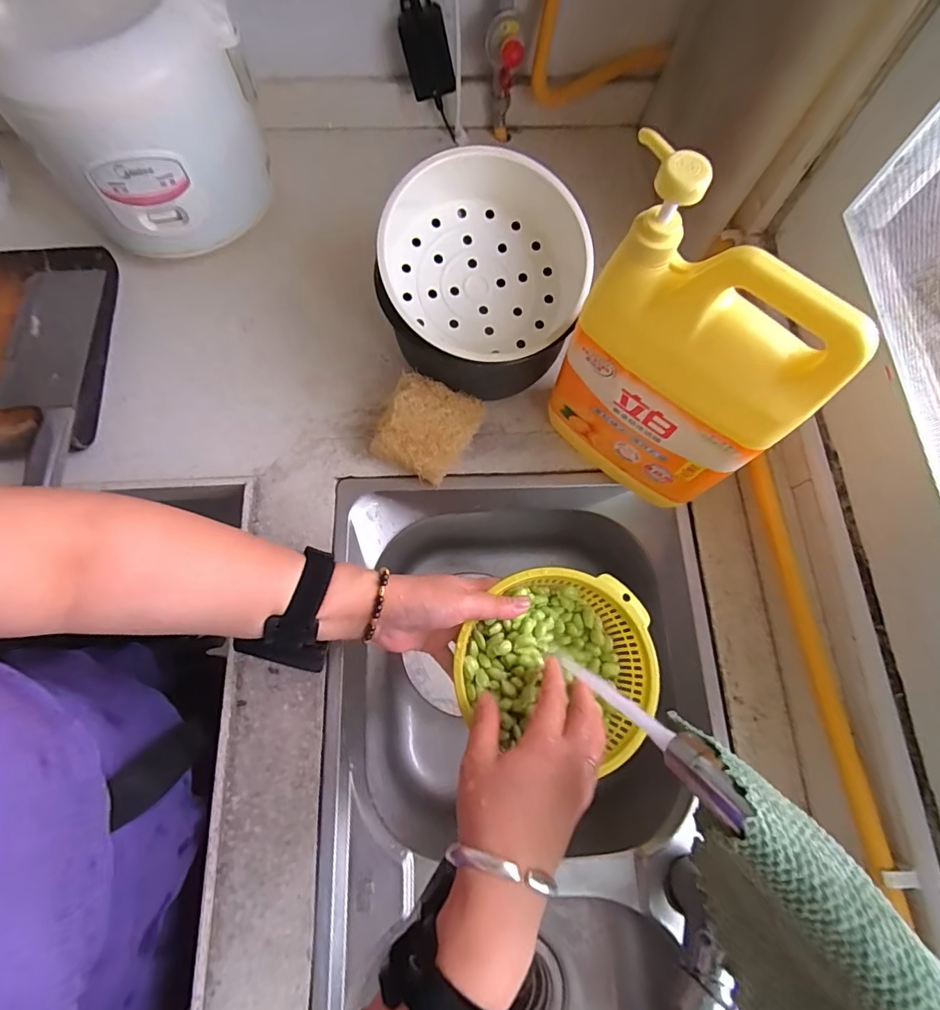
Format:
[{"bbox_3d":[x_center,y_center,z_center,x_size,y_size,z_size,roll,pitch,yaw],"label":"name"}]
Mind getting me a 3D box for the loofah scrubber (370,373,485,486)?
[{"bbox_3d":[-0.043,-0.077,0.509,0.087,0.067,0.089,28,74,9],"label":"loofah scrubber"}]

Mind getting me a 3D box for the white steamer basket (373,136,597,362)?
[{"bbox_3d":[0.021,-0.231,0.478,0.210,0.080,0.192,0,92,-7],"label":"white steamer basket"}]

